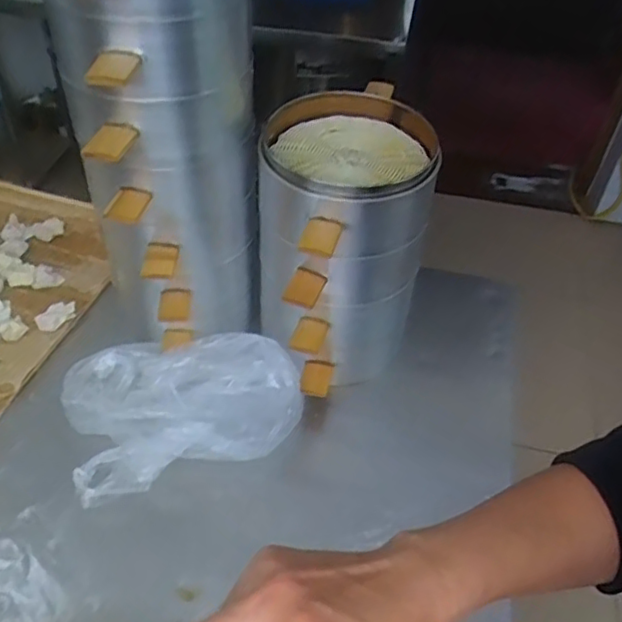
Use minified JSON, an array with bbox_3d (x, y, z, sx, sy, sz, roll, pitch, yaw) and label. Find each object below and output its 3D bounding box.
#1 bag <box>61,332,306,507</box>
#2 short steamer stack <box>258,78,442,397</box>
[{"bbox_3d":[-0.140,0.084,0.694,0.246,0.088,0.172,-15,49,-18],"label":"bag"},{"bbox_3d":[0.032,-0.066,0.722,0.177,0.259,0.231,9,46,5],"label":"short steamer stack"}]

